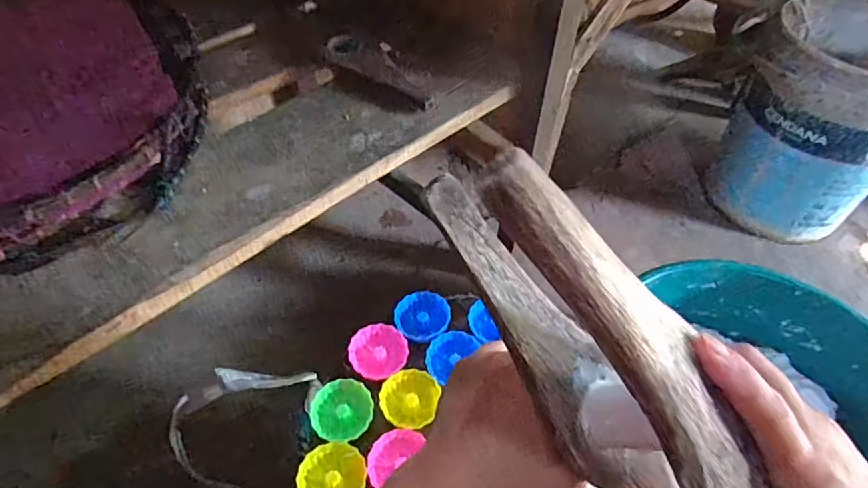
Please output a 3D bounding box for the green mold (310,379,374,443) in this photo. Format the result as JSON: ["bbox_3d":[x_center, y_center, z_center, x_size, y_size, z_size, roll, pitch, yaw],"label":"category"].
[{"bbox_3d":[-0.092,0.170,0.534,0.060,0.026,0.062,-15,53,-14],"label":"green mold"}]

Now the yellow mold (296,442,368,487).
[{"bbox_3d":[-0.094,0.214,0.489,0.060,0.022,0.055,-13,52,-12],"label":"yellow mold"}]

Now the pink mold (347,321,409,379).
[{"bbox_3d":[-0.060,0.118,0.575,0.061,0.023,0.060,-9,51,-9],"label":"pink mold"}]

